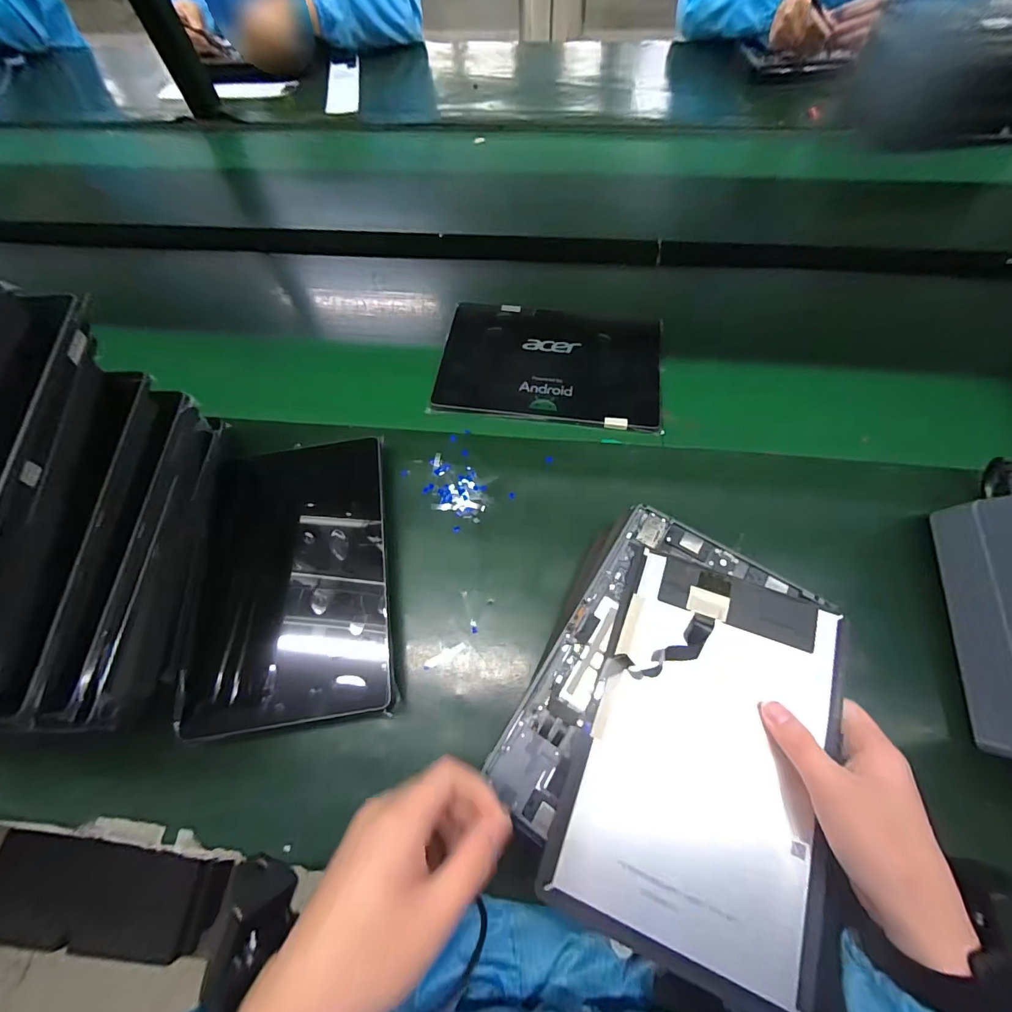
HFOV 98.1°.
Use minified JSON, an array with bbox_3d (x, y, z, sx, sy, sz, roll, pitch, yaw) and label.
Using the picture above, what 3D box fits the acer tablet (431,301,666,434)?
[{"bbox_3d":[0.054,-0.171,0.515,0.249,0.015,0.168,7,65,5],"label":"acer tablet"}]

